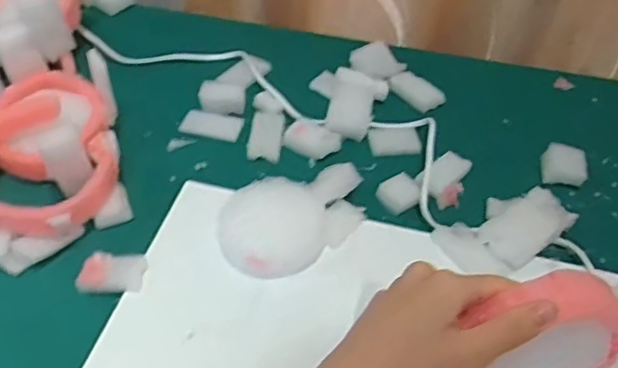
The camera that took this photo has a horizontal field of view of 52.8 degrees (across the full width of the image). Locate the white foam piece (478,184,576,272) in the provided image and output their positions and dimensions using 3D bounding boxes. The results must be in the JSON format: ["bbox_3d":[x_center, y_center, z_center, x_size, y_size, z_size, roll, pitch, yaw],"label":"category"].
[{"bbox_3d":[0.171,0.034,0.491,0.084,0.013,0.043,-30,54,-29],"label":"white foam piece"}]

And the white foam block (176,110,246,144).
[{"bbox_3d":[-0.090,-0.054,0.576,0.055,0.005,0.029,13,46,9],"label":"white foam block"}]

